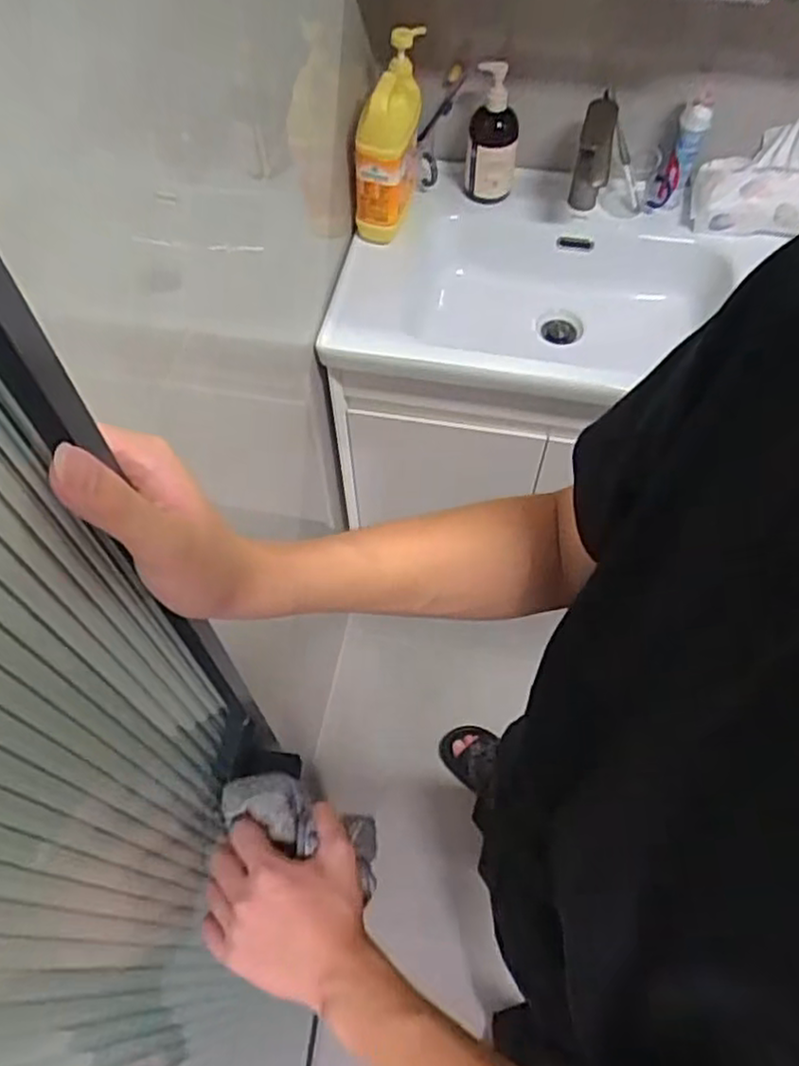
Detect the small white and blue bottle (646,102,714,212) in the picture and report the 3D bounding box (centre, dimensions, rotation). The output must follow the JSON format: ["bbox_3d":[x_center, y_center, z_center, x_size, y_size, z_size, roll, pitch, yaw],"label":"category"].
[{"bbox_3d":[0.416,-0.556,1.059,0.043,0.153,0.045,30,64,17],"label":"small white and blue bottle"}]

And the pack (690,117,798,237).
[{"bbox_3d":[0.565,-0.526,1.055,0.224,0.127,0.099,4,59,3],"label":"pack"}]

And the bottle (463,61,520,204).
[{"bbox_3d":[0.141,-0.592,1.065,0.074,0.197,0.070,7,59,5],"label":"bottle"}]

